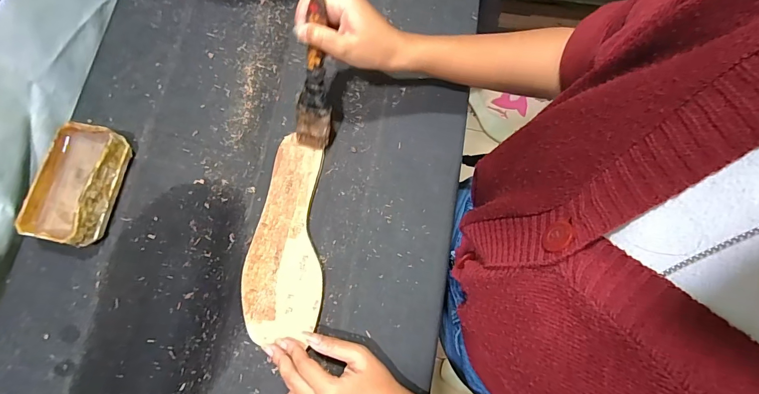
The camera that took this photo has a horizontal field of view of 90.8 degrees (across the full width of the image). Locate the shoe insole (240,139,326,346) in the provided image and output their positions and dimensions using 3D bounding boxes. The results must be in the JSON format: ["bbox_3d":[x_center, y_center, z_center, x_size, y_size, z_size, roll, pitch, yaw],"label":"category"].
[{"bbox_3d":[-0.100,0.041,0.407,0.081,0.007,0.211,3,77,0],"label":"shoe insole"}]

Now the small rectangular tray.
[{"bbox_3d":[-0.324,-0.014,0.403,0.073,0.044,0.125,10,77,2],"label":"small rectangular tray"}]

